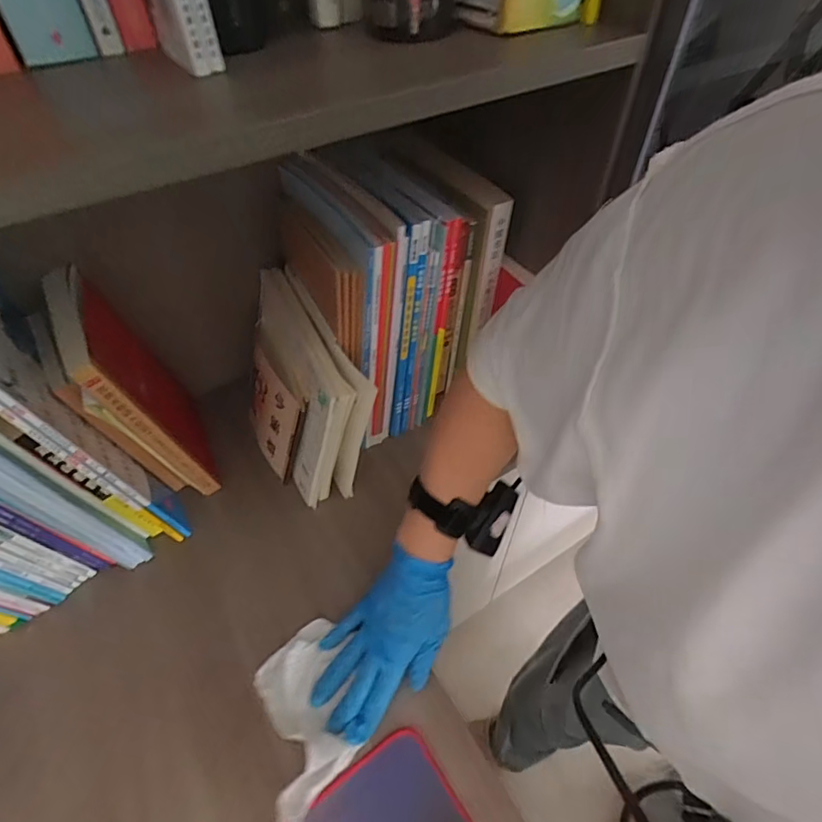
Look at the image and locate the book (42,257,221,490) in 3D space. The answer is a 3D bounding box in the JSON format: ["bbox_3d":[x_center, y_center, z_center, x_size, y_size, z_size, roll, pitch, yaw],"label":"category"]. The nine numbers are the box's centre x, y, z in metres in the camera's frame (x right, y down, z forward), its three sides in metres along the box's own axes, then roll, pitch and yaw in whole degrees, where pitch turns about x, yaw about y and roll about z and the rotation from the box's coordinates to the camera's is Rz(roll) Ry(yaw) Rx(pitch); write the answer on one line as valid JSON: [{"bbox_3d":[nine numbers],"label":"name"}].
[{"bbox_3d":[-0.301,-0.033,0.551,0.029,0.233,0.185,-26,55,-7],"label":"book"}]

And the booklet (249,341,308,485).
[{"bbox_3d":[-0.171,0.003,0.602,0.010,0.131,0.130,-12,48,-39],"label":"booklet"}]

